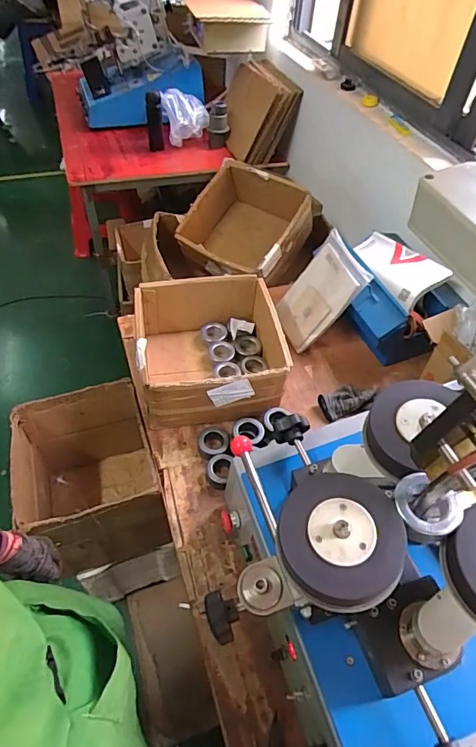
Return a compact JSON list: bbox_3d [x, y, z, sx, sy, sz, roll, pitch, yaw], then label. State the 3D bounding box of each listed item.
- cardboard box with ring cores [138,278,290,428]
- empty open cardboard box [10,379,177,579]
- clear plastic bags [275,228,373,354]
[{"bbox_3d":[-0.058,-0.053,1.071,0.337,0.176,0.324,-6,51,-9],"label":"cardboard box with ring cores"},{"bbox_3d":[-0.357,0.257,1.105,0.280,0.315,0.333,-13,53,-15],"label":"empty open cardboard box"},{"bbox_3d":[0.211,-0.213,1.179,0.022,0.263,0.175,9,43,-47],"label":"clear plastic bags"}]

